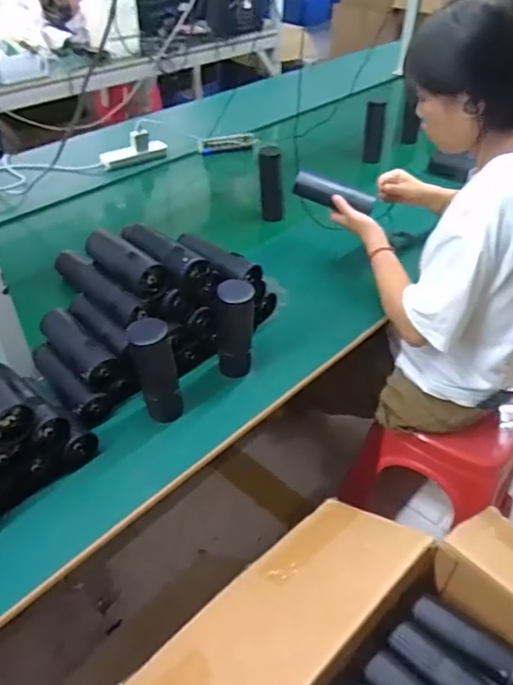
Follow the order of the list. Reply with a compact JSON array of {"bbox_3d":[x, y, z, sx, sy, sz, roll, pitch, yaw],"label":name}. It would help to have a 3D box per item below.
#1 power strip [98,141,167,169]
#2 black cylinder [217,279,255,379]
[{"bbox_3d":[-0.345,-0.532,1.559,0.194,0.048,0.032,-17,44,-20],"label":"power strip"},{"bbox_3d":[-0.033,-0.016,0.852,0.057,0.173,0.048,-1,41,-2],"label":"black cylinder"}]

